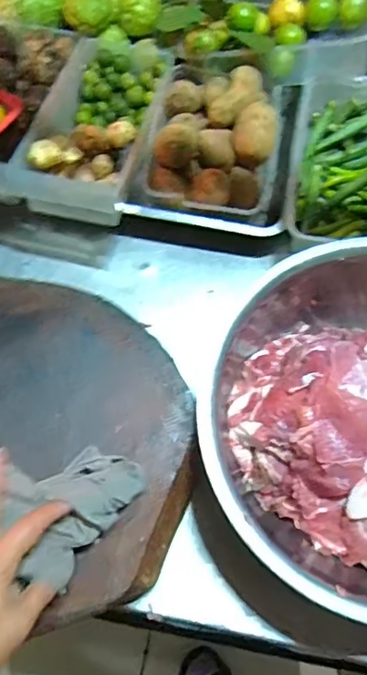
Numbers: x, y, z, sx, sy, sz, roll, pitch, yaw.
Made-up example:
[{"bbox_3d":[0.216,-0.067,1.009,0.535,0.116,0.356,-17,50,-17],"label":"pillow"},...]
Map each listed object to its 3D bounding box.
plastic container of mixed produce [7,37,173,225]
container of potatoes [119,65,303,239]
[{"bbox_3d":[-0.107,-0.284,0.728,0.138,0.068,0.311,11,59,3],"label":"plastic container of mixed produce"},{"bbox_3d":[0.049,-0.253,0.735,0.179,0.099,0.221,11,71,3],"label":"container of potatoes"}]

